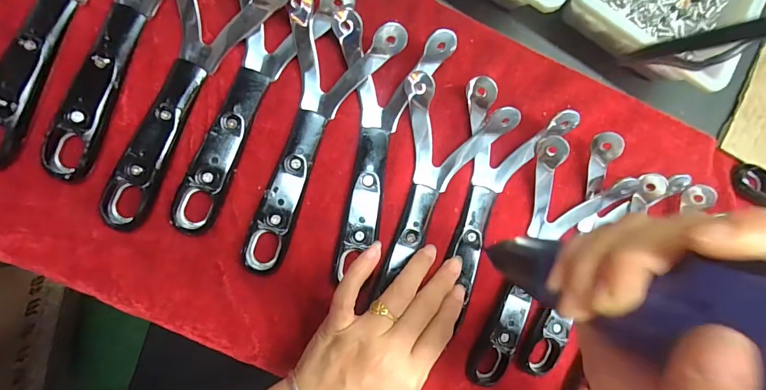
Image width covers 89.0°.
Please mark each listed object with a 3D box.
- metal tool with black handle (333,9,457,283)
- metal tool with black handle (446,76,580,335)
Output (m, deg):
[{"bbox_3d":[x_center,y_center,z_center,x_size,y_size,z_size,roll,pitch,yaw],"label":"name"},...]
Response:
[{"bbox_3d":[-0.008,-0.034,0.292,0.084,0.030,0.183,11,91,-10],"label":"metal tool with black handle"},{"bbox_3d":[0.086,0.004,0.308,0.082,0.029,0.177,15,91,-9],"label":"metal tool with black handle"}]

